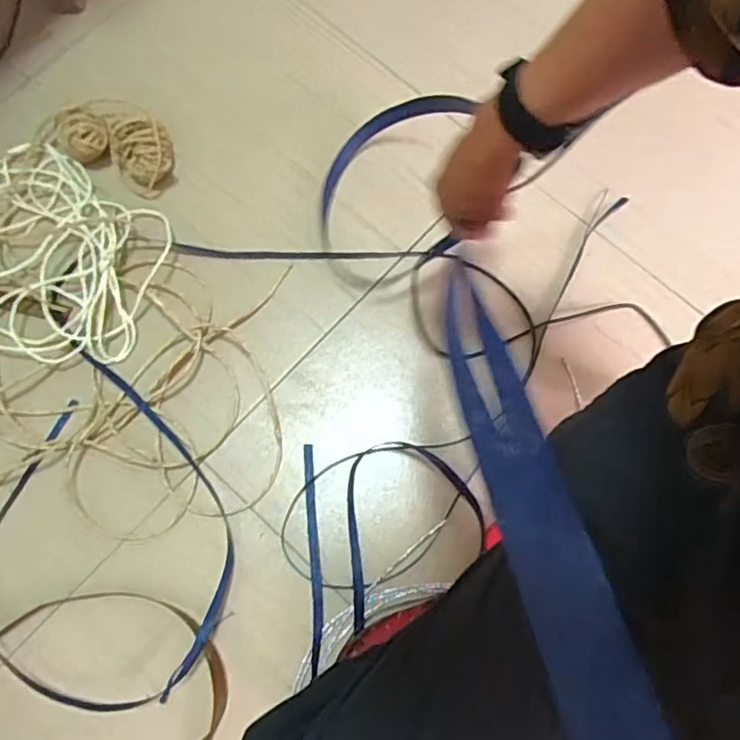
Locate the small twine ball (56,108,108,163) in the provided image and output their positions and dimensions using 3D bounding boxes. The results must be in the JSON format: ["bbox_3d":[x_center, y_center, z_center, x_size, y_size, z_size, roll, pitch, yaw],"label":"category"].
[{"bbox_3d":[-0.398,-0.324,0.819,0.067,0.053,0.064,-20,77,-7],"label":"small twine ball"}]

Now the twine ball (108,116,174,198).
[{"bbox_3d":[-0.318,-0.305,0.827,0.085,0.049,0.106,-25,77,-8],"label":"twine ball"}]

